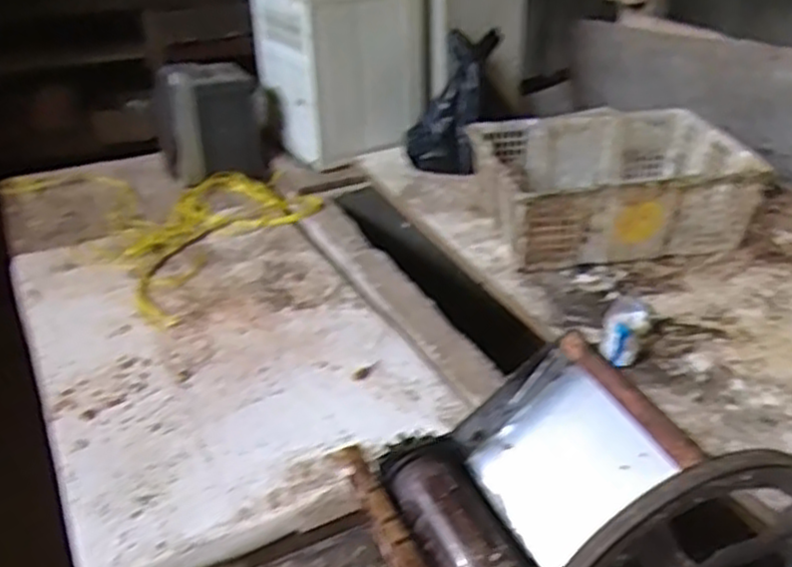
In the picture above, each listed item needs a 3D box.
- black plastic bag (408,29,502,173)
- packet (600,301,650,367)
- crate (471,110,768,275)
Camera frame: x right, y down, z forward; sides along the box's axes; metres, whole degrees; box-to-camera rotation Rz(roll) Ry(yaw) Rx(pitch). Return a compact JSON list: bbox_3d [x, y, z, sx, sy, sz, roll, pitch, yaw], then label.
[{"bbox_3d":[0.137,-0.418,1.694,0.157,0.342,0.109,14,-9,25],"label":"black plastic bag"},{"bbox_3d":[0.347,0.076,1.133,0.058,0.060,0.143,11,34,21],"label":"packet"},{"bbox_3d":[0.406,-0.189,1.452,0.452,0.163,0.353,-5,32,-5],"label":"crate"}]

